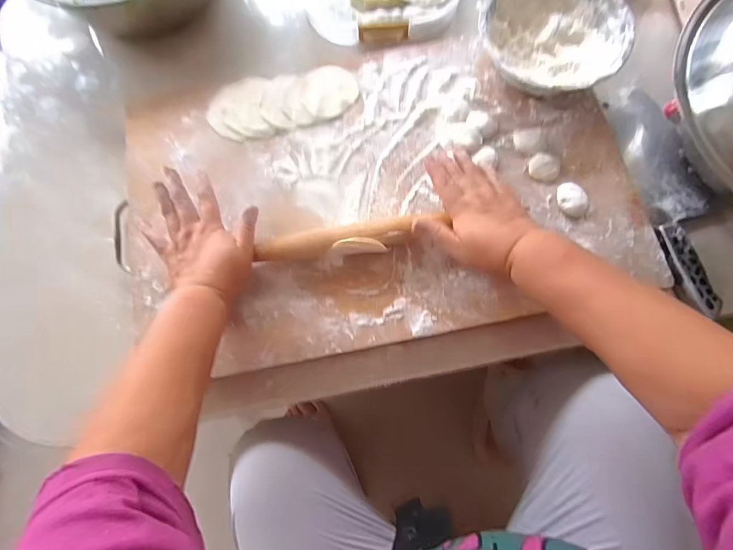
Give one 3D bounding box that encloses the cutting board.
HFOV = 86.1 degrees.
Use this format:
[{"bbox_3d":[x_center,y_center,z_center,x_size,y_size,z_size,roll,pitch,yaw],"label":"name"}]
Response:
[{"bbox_3d":[0.011,-0.093,0.445,0.551,0.031,0.330,-10,71,-1],"label":"cutting board"}]

